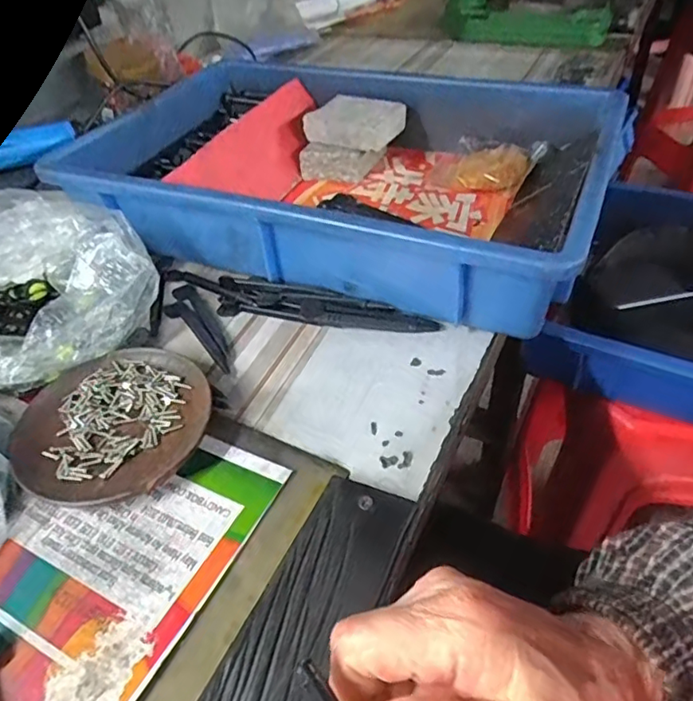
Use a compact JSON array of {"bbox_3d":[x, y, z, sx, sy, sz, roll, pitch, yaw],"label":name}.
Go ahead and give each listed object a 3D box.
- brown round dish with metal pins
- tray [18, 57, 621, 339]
[{"bbox_3d":[-0.141,0.043,0.353,0.112,0.015,0.112,-2,43,2],"label":"brown round dish with metal pins"},{"bbox_3d":[-0.013,-0.174,0.518,0.460,0.077,0.307,16,48,21],"label":"tray"}]

